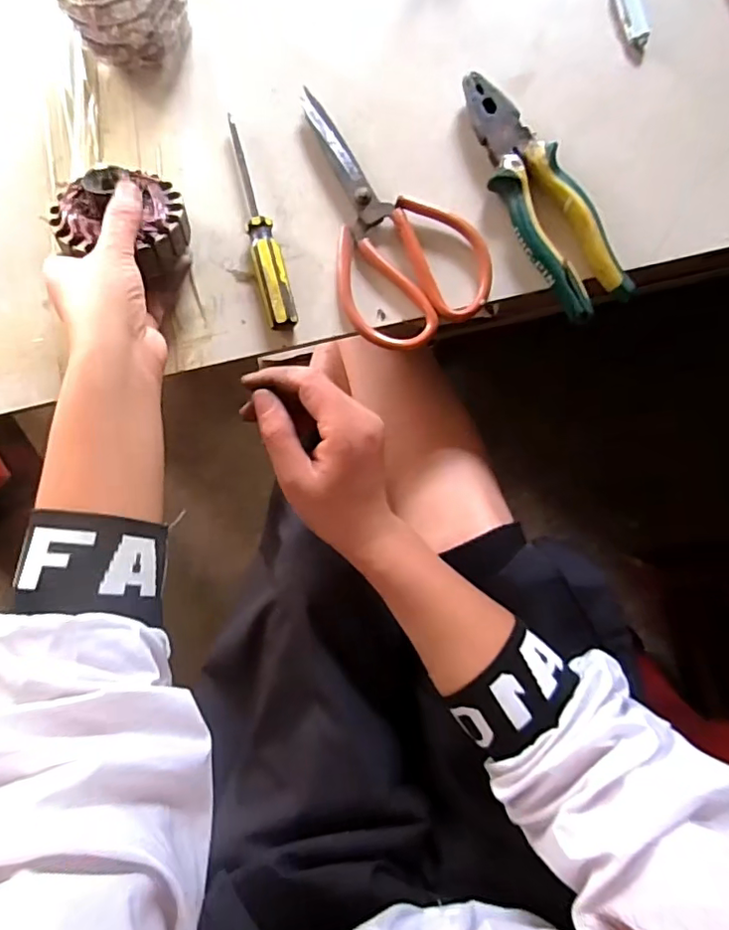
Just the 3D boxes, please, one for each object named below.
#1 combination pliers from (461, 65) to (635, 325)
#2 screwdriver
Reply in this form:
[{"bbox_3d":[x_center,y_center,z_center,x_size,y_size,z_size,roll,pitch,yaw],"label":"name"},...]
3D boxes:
[{"bbox_3d":[0.123,-0.192,0.405,0.051,0.027,0.187,-29,86,4],"label":"combination pliers"},{"bbox_3d":[-0.078,-0.178,0.414,0.021,0.022,0.159,-16,87,4],"label":"screwdriver"}]

